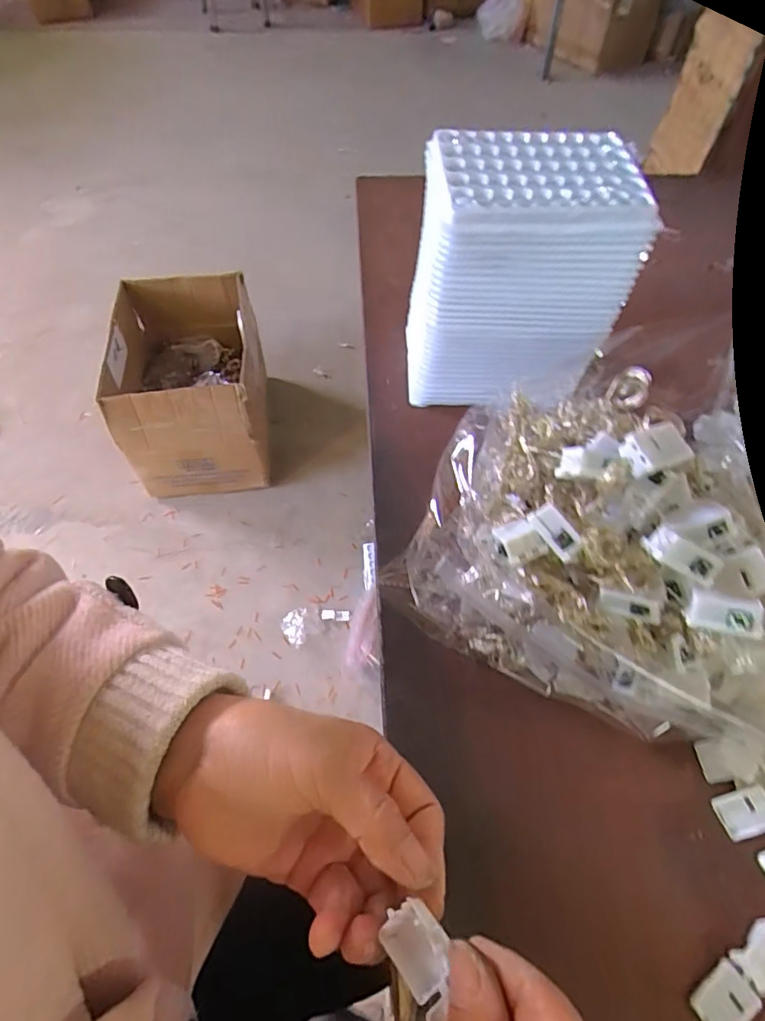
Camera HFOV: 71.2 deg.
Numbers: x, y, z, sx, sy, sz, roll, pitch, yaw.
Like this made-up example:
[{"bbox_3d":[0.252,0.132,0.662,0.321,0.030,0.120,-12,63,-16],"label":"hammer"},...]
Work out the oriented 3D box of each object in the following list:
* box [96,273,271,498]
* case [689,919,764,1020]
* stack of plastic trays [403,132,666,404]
[{"bbox_3d":[-0.428,-0.267,1.201,0.297,0.311,0.377,-5,58,-5],"label":"box"},{"bbox_3d":[0.173,0.220,0.250,0.057,0.014,0.021,-30,63,-19],"label":"case"},{"bbox_3d":[0.090,-0.162,0.383,0.137,0.155,0.092,1,58,-1],"label":"stack of plastic trays"}]

